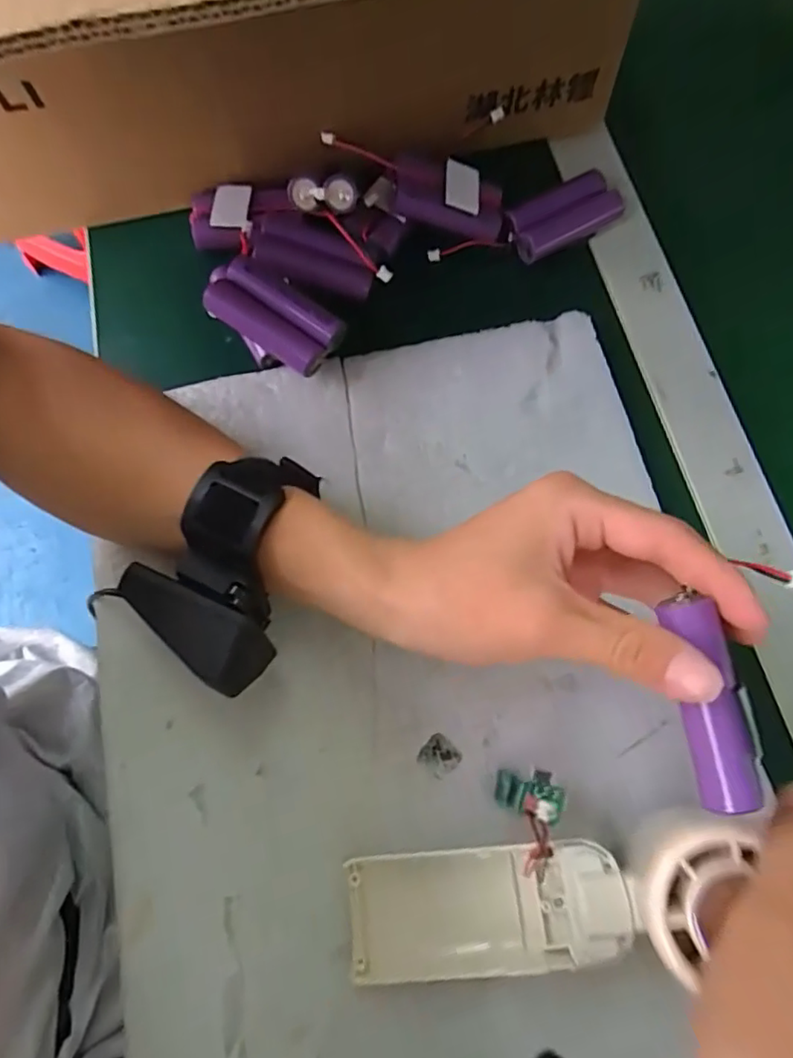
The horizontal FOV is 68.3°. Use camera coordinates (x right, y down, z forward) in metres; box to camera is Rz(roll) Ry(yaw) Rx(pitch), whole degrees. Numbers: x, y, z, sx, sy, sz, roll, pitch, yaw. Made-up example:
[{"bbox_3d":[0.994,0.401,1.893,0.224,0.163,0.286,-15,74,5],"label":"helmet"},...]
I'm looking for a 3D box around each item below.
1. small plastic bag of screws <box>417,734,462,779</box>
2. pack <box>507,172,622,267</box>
[{"bbox_3d":[0.020,0.103,0.265,0.016,0.004,0.015,42,76,10],"label":"small plastic bag of screws"},{"bbox_3d":[0.099,-0.186,0.349,0.069,0.021,0.029,-29,76,-11],"label":"pack"}]

